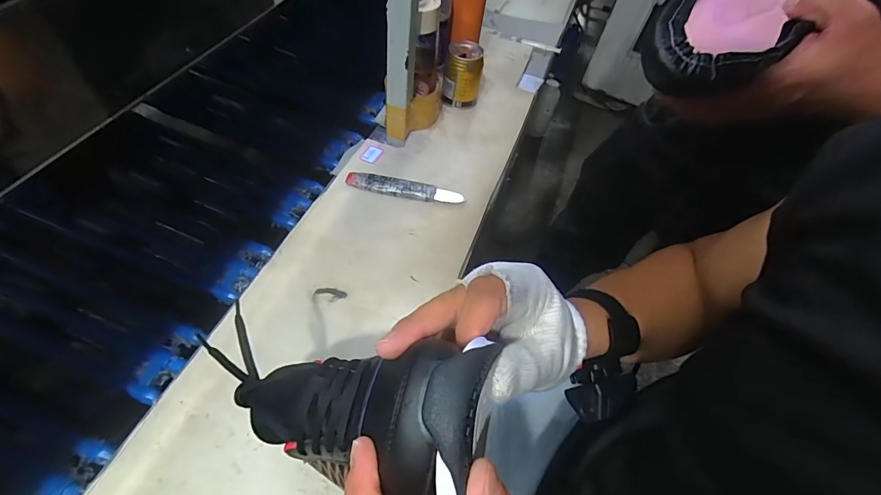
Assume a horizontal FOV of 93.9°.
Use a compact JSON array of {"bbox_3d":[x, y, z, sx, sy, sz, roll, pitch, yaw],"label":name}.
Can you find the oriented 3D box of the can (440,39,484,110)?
[{"bbox_3d":[0.038,-0.287,0.699,0.060,0.099,0.058,3,54,-5],"label":"can"}]

